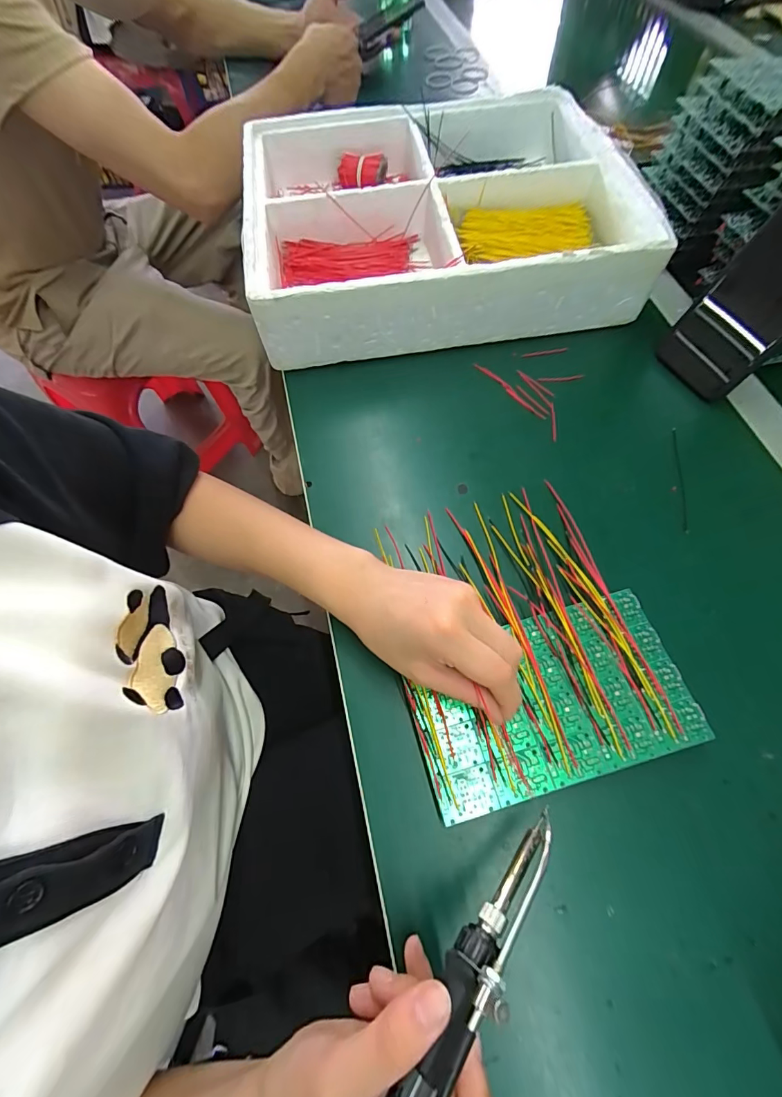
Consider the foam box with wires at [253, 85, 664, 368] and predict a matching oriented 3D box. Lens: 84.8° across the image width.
[{"bbox_3d":[0.046,-0.353,0.464,0.367,0.085,0.314,-7,65,0],"label":"foam box with wires"}]

